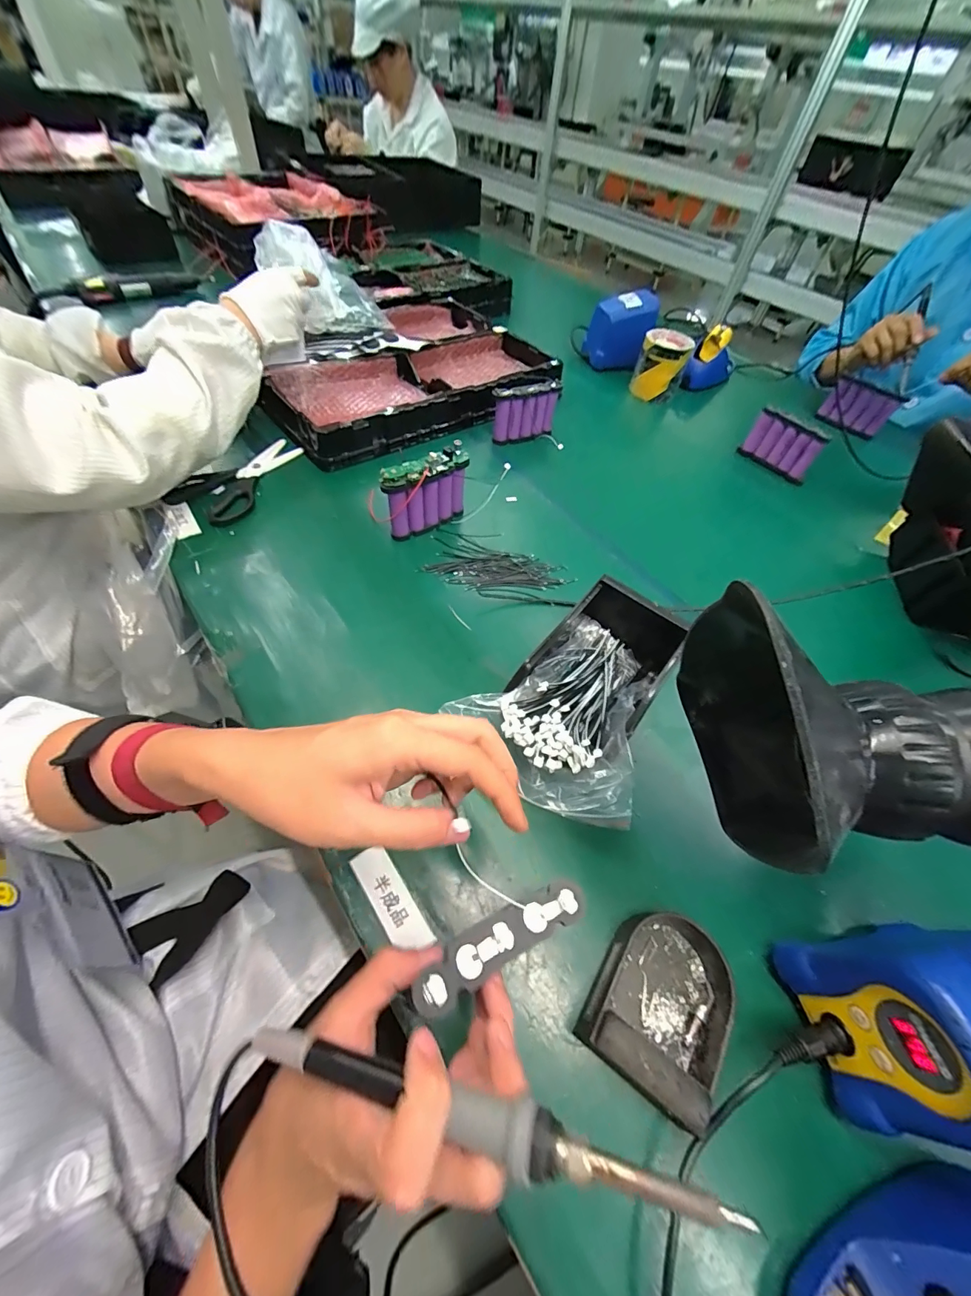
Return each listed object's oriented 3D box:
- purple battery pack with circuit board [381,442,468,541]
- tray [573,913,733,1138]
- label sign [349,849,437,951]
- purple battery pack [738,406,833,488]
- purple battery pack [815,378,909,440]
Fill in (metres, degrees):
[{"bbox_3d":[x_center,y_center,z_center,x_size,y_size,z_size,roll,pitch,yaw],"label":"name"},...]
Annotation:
[{"bbox_3d":[-0.070,-0.187,0.527,0.111,0.095,0.025,-32,63,-26],"label":"purple battery pack with circuit board"},{"bbox_3d":[0.118,0.231,0.284,0.076,0.038,0.102,32,57,16],"label":"tray"},{"bbox_3d":[-0.070,0.184,0.315,0.026,0.004,0.076,-30,62,-25],"label":"label sign"},{"bbox_3d":[0.481,-0.326,0.699,0.021,0.083,0.112,-32,63,-26],"label":"purple battery pack"},{"bbox_3d":[0.690,-0.440,0.792,0.108,0.073,0.028,27,56,13],"label":"purple battery pack"}]

